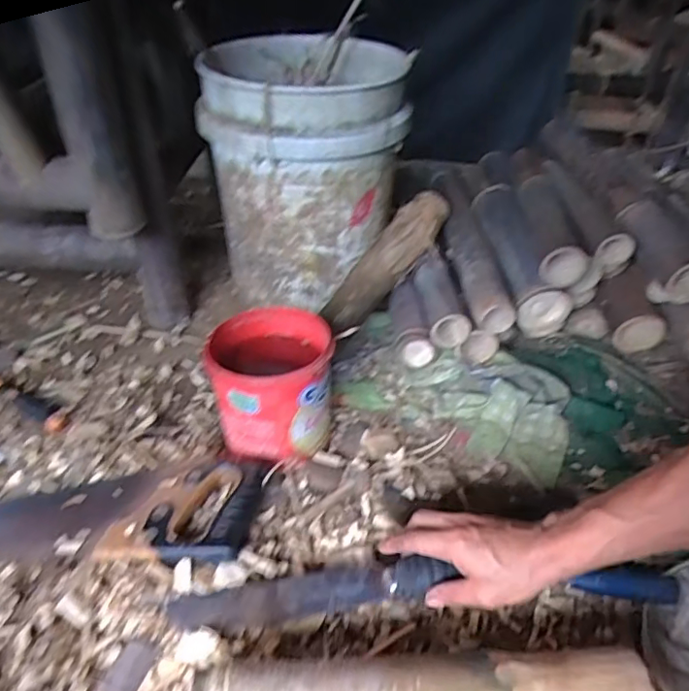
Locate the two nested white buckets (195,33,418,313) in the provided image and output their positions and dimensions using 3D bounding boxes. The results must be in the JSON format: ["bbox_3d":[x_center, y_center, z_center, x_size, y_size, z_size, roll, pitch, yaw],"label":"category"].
[{"bbox_3d":[-0.056,-0.262,0.852,0.284,0.339,0.267,-1,38,-4],"label":"two nested white buckets"}]

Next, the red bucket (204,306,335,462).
[{"bbox_3d":[-0.087,0.053,0.656,0.134,0.145,0.139,1,38,-1],"label":"red bucket"}]

